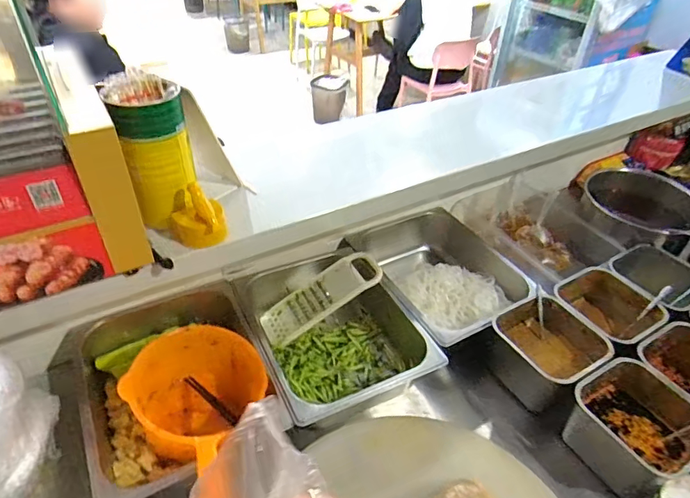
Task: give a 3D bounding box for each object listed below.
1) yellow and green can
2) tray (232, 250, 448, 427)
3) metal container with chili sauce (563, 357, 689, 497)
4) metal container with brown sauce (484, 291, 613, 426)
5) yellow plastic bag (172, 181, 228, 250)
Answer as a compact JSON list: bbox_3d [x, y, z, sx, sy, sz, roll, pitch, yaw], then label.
[{"bbox_3d":[-0.273,-0.142,0.671,0.095,0.188,0.108,-11,42,-17],"label":"yellow and green can"},{"bbox_3d":[-0.029,0.149,0.819,0.256,0.112,0.327,-16,43,-22],"label":"tray"},{"bbox_3d":[0.431,0.264,0.687,0.160,0.098,0.151,-20,45,-25],"label":"metal container with chili sauce"},{"bbox_3d":[0.343,0.178,0.789,0.161,0.097,0.166,-27,48,-31],"label":"metal container with brown sauce"},{"bbox_3d":[-0.216,-0.048,0.675,0.079,0.076,0.069,-11,42,-17],"label":"yellow plastic bag"}]

